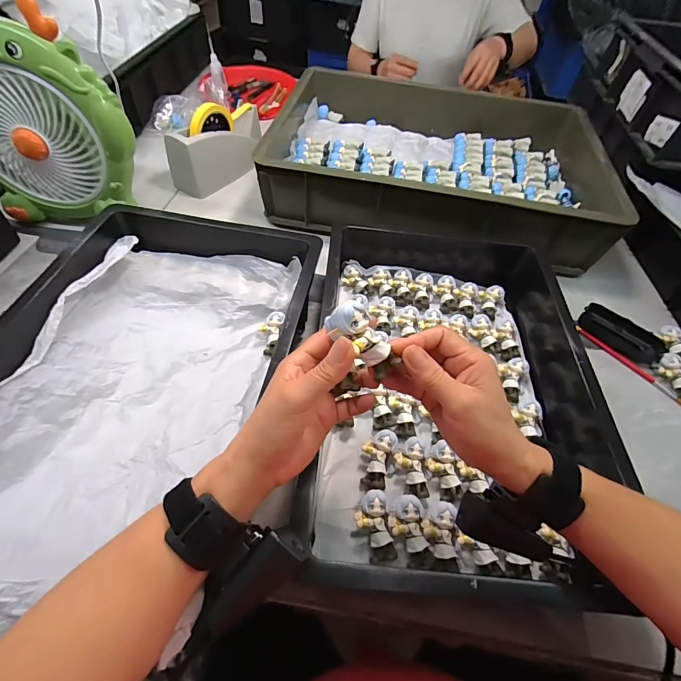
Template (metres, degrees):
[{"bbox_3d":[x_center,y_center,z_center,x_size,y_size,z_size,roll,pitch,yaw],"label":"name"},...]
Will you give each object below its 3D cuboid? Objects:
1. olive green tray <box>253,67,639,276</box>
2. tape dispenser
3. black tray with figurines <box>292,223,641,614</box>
[{"bbox_3d":[0.178,-0.354,0.699,0.573,0.112,0.418,10,54,2],"label":"olive green tray"},{"bbox_3d":[-0.219,-0.365,0.688,0.094,0.111,0.196,37,59,20],"label":"tape dispenser"},{"bbox_3d":[0.137,0.020,0.450,0.332,0.085,0.484,7,54,-1],"label":"black tray with figurines"}]

